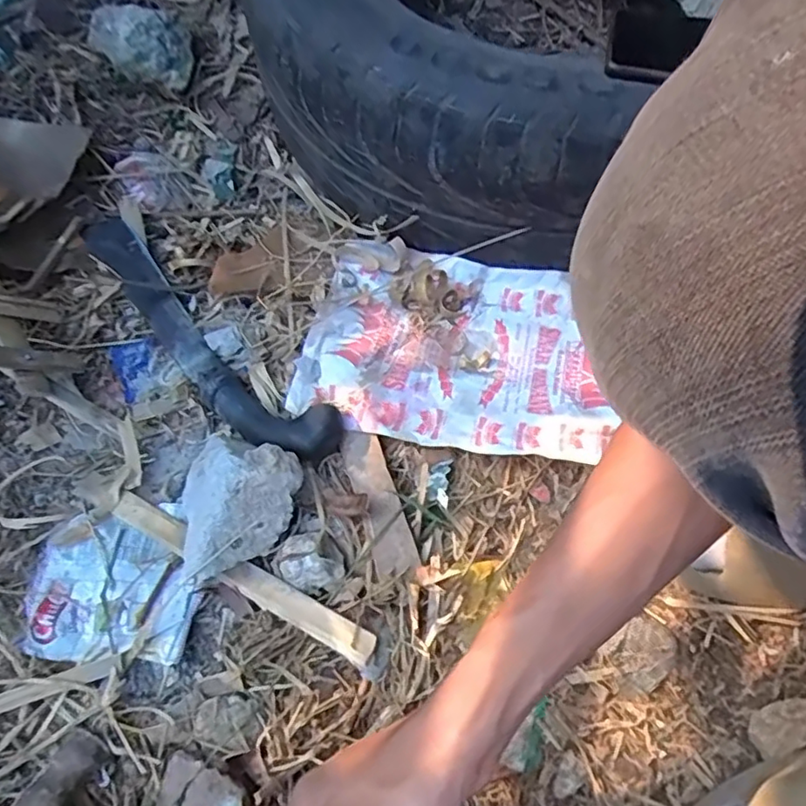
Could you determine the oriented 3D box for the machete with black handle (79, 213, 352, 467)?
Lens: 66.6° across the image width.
[{"bbox_3d":[-0.205,-0.077,0.571,0.385,0.050,0.068,42,69,19],"label":"machete with black handle"}]

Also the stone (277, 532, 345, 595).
[{"bbox_3d":[-0.070,0.118,0.464,0.045,0.022,0.044,0,66,-1],"label":"stone"}]

